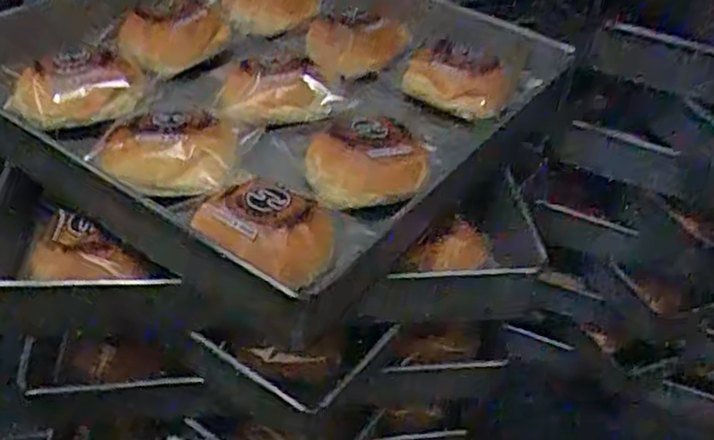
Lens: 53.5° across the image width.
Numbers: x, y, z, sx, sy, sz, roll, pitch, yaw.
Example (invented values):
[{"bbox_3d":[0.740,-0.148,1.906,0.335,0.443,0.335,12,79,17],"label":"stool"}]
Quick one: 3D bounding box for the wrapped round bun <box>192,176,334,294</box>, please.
[{"bbox_3d":[-0.064,0.011,0.475,0.097,0.042,0.079,11,40,4],"label":"wrapped round bun"}]

